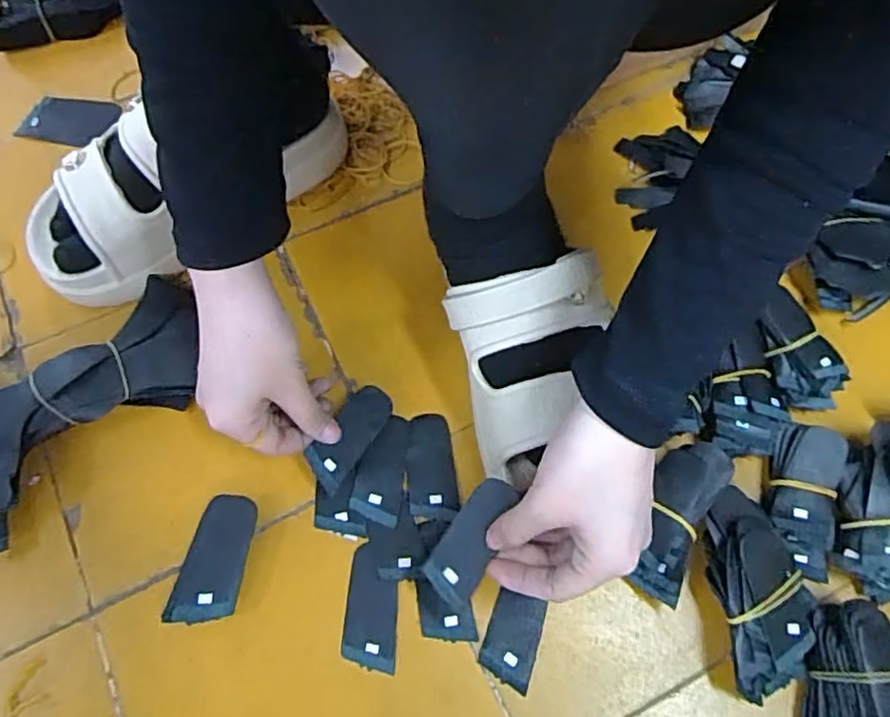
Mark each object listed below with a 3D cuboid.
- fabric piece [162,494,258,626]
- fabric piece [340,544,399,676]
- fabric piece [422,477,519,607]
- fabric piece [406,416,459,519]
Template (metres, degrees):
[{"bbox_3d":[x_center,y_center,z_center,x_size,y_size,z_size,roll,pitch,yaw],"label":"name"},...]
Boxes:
[{"bbox_3d":[-0.144,0.125,0.408,0.041,0.024,0.076,9,67,4],"label":"fabric piece"},{"bbox_3d":[-0.046,0.155,0.406,0.032,0.004,0.072,1,67,1],"label":"fabric piece"},{"bbox_3d":[0.016,0.101,0.372,0.031,0.004,0.070,31,91,20],"label":"fabric piece"},{"bbox_3d":[-0.011,0.072,0.442,0.032,0.004,0.070,-7,67,-3],"label":"fabric piece"}]

